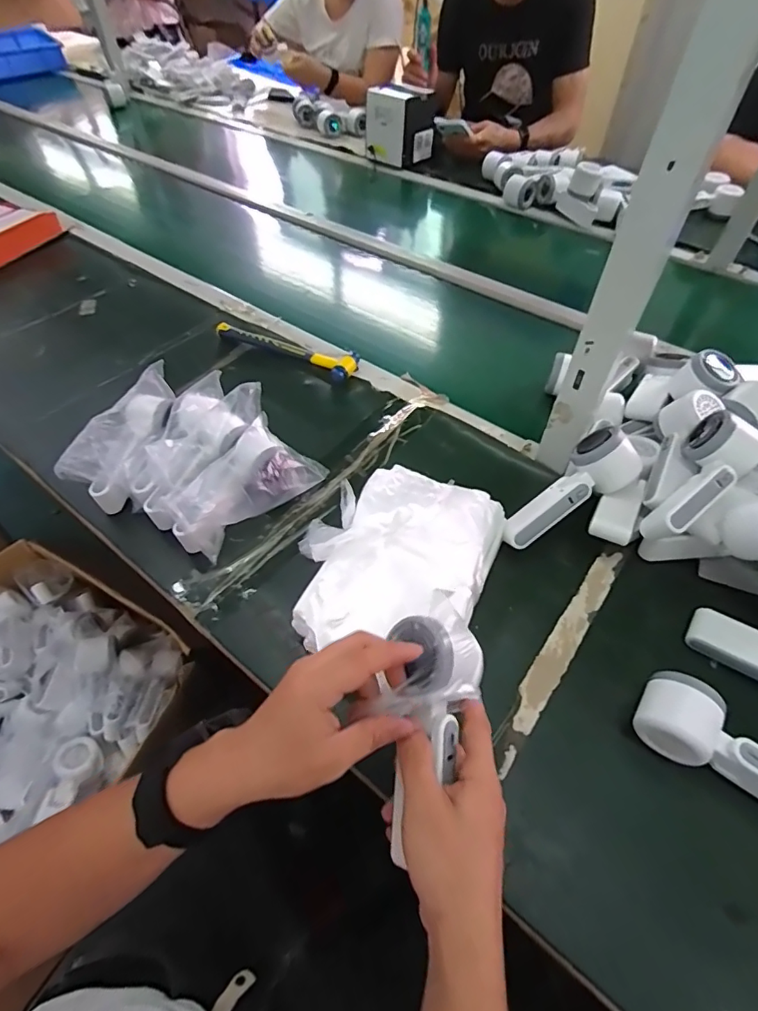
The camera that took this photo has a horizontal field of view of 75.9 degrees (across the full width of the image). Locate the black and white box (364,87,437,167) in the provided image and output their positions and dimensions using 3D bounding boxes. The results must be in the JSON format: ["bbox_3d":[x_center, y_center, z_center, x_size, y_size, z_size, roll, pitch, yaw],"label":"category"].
[{"bbox_3d":[0.053,-0.967,1.236,0.131,0.148,0.147,37,61,25],"label":"black and white box"}]

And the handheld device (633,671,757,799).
[{"bbox_3d":[0.297,0.204,0.394,0.164,0.047,0.058,28,58,20],"label":"handheld device"}]

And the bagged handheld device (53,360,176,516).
[{"bbox_3d":[-0.299,-0.085,0.594,0.065,0.066,0.185,15,54,11],"label":"bagged handheld device"}]

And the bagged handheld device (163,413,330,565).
[{"bbox_3d":[-0.161,-0.029,0.562,0.092,0.070,0.184,36,61,24],"label":"bagged handheld device"}]

